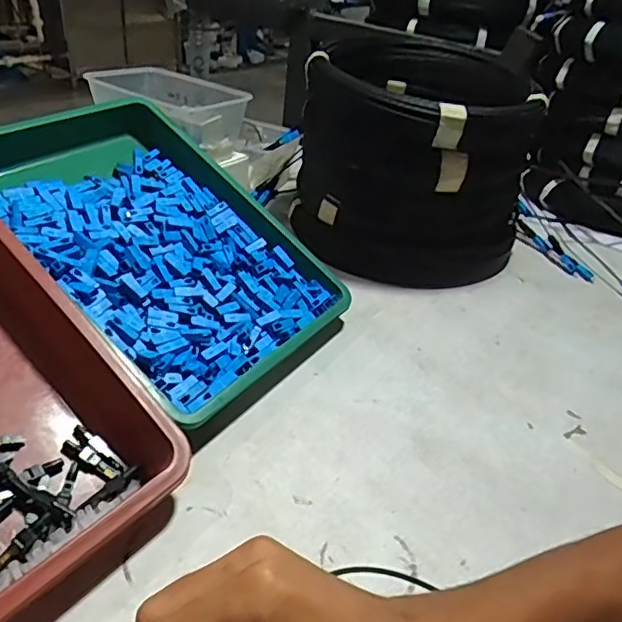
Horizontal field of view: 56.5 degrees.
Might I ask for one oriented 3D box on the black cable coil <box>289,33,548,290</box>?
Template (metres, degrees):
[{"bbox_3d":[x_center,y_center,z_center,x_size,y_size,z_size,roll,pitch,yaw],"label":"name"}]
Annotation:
[{"bbox_3d":[0.135,-0.196,0.719,0.256,0.213,0.332,15,32,12],"label":"black cable coil"}]

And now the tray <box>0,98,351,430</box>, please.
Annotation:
[{"bbox_3d":[-0.153,-0.075,0.521,0.359,0.056,0.228,41,44,11],"label":"tray"}]

